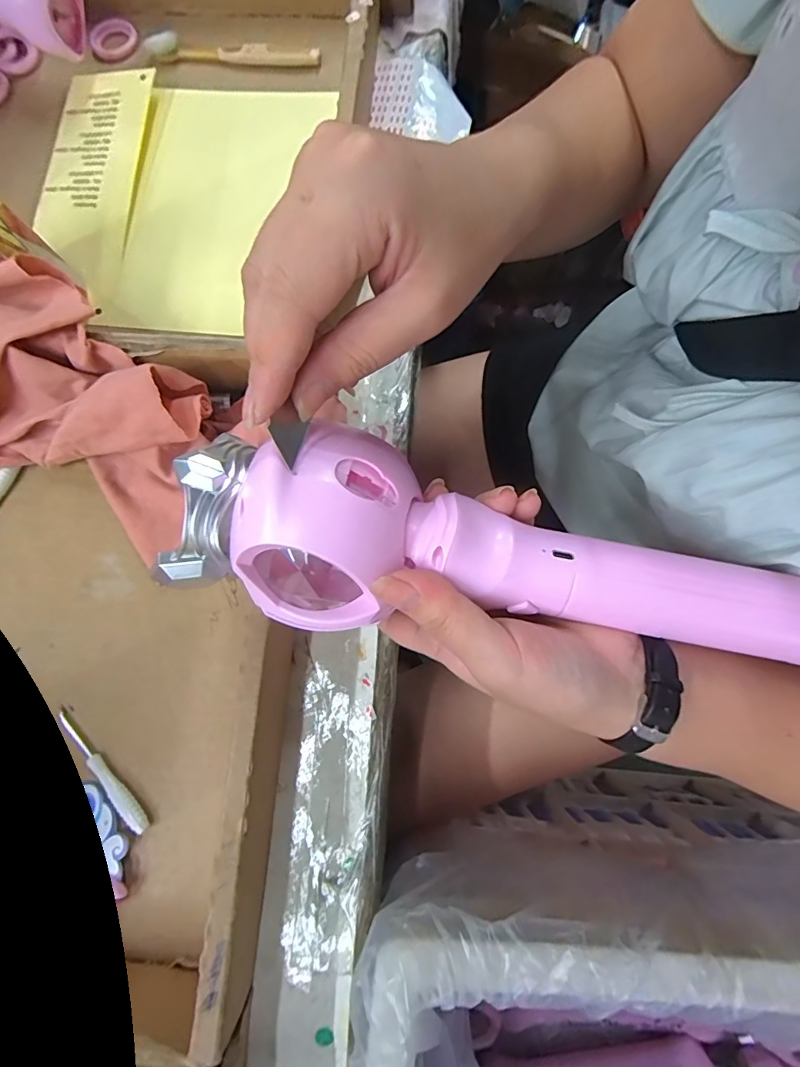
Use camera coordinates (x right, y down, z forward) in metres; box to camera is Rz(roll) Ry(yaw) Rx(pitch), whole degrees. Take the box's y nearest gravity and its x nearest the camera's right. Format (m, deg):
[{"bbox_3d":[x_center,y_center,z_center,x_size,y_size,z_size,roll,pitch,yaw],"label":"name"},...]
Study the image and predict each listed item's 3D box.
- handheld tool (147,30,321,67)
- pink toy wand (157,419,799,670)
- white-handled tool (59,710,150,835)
[{"bbox_3d":[-0.133,-0.380,0.369,0.137,0.012,0.013,5,79,0],"label":"handheld tool"},{"bbox_3d":[0.077,0.017,0.193,0.336,0.054,0.075,11,79,-2],"label":"pink toy wand"},{"bbox_3d":[-0.173,0.137,0.270,0.010,0.010,0.084,-42,82,-8],"label":"white-handled tool"}]

